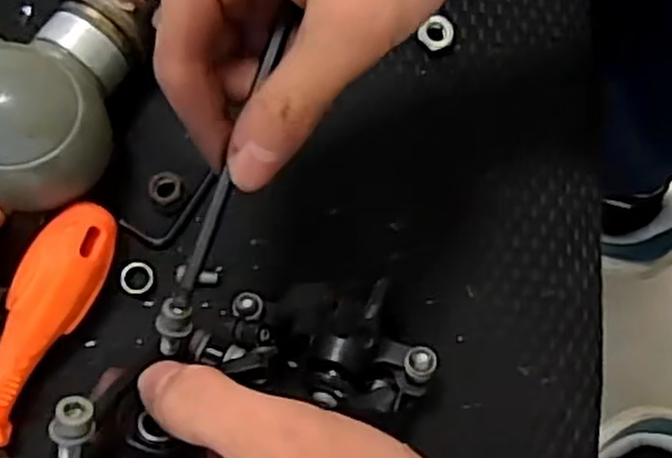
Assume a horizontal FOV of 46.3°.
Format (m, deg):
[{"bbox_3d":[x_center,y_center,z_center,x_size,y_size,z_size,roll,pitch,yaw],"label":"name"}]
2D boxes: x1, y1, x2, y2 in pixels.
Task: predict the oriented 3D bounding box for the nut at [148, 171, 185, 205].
[{"bbox_3d":[-0.075,-0.018,0.347,0.015,0.008,0.016,0,76,-1],"label":"nut"}]

